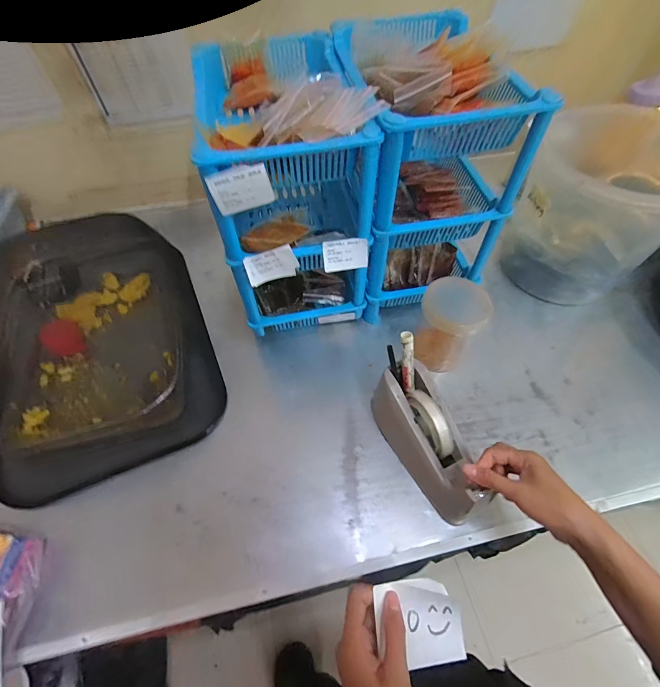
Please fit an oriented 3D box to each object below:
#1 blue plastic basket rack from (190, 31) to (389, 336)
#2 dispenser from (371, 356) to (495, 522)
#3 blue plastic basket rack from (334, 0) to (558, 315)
[{"bbox_3d":[-0.063,-0.221,0.572,0.197,0.332,0.307,-12,59,-5],"label":"blue plastic basket rack"},{"bbox_3d":[0.133,0.127,0.476,0.071,0.107,0.200,-28,65,-13],"label":"dispenser"},{"bbox_3d":[0.121,-0.265,0.577,0.203,0.315,0.290,-14,59,-7],"label":"blue plastic basket rack"}]

